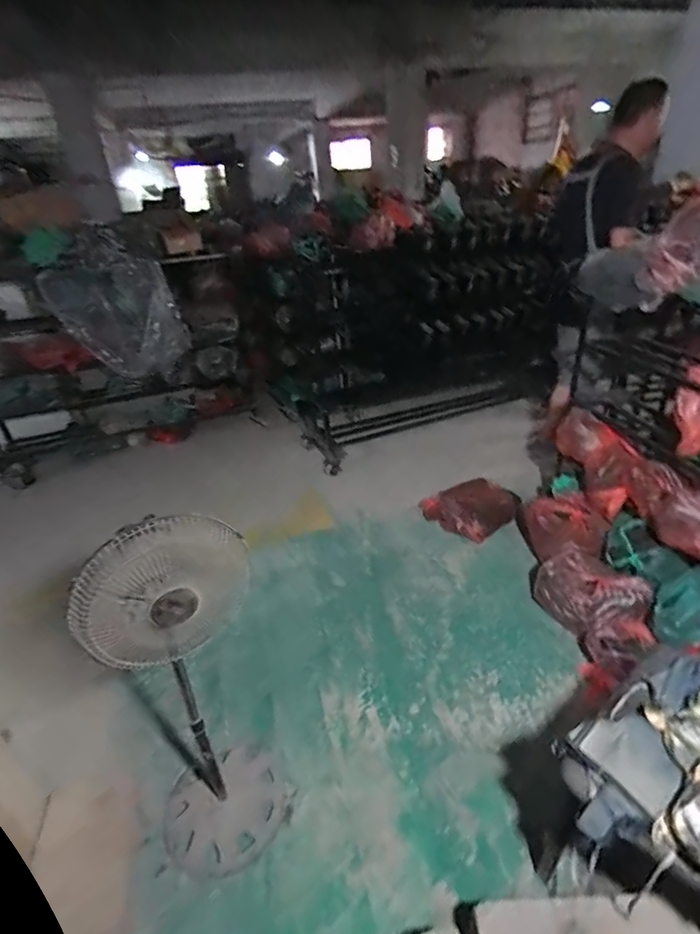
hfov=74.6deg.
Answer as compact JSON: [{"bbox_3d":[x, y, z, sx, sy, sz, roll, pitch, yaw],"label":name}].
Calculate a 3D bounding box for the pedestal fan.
[{"bbox_3d":[-0.324,0.499,0.948,0.308,0.961,0.243,-25,35,-30],"label":"pedestal fan"}]

